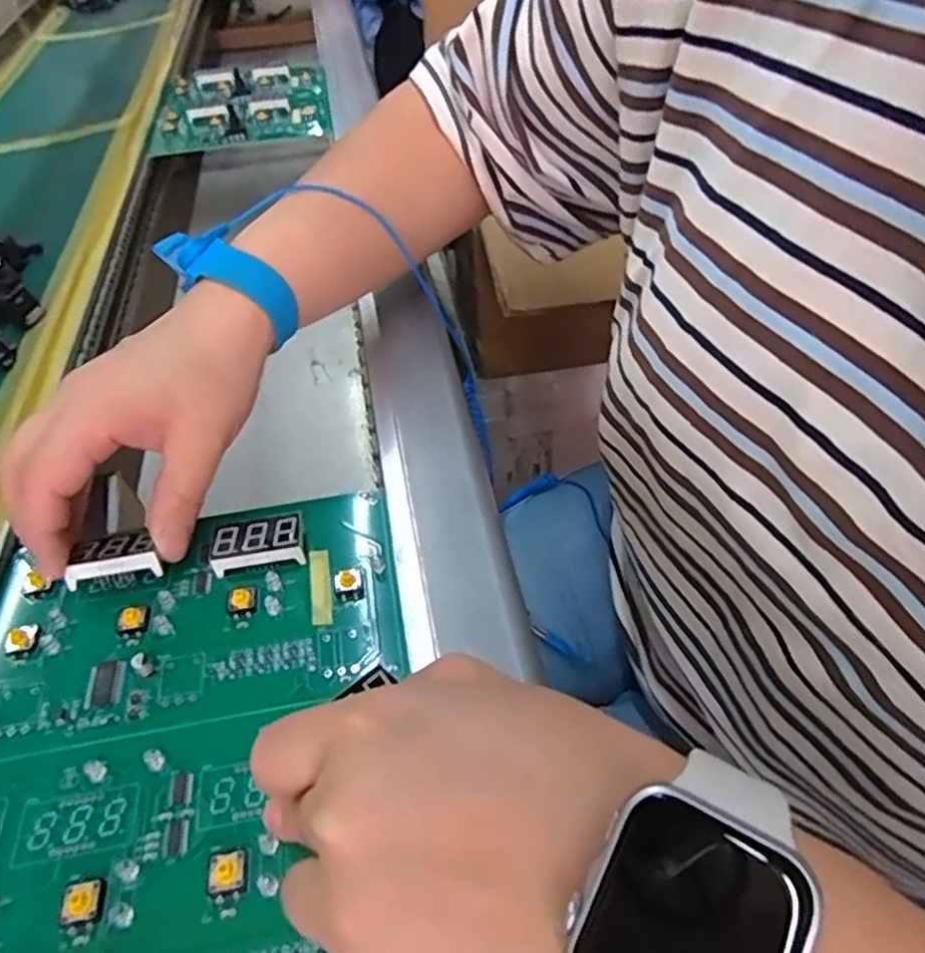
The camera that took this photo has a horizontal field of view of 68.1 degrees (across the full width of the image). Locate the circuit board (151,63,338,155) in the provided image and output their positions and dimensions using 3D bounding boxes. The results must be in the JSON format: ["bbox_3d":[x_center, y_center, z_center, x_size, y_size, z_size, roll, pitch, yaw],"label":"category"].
[{"bbox_3d":[-0.222,-0.378,0.691,0.169,0.022,0.182,-13,47,-8],"label":"circuit board"}]

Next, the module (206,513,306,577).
[{"bbox_3d":[-0.089,0.031,0.297,0.039,0.013,0.021,-9,47,-6],"label":"module"}]

